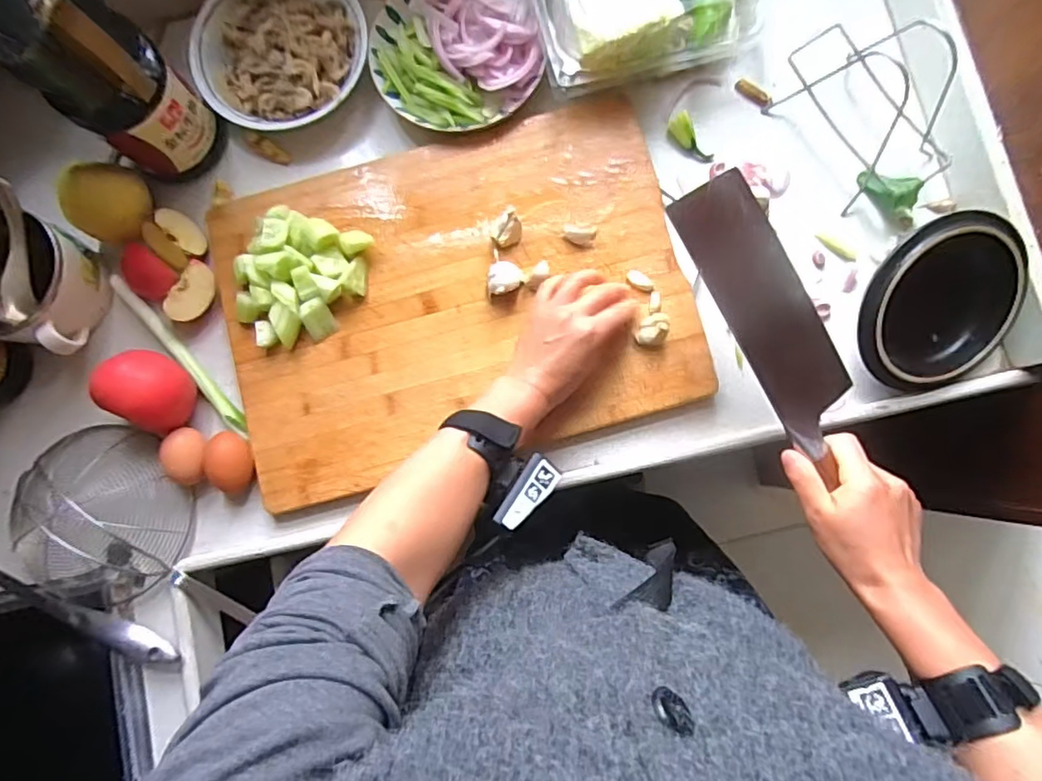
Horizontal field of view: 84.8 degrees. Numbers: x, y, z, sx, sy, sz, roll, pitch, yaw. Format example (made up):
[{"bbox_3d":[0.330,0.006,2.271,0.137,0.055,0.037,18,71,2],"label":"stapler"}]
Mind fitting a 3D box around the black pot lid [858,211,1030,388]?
[{"bbox_3d":[0.369,-0.078,0.515,0.154,0.061,0.153,24,106,-18],"label":"black pot lid"}]

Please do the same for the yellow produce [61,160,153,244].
[{"bbox_3d":[-0.404,-0.186,0.554,0.059,0.062,0.074,32,86,6],"label":"yellow produce"}]

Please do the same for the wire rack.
[{"bbox_3d":[0.333,-0.272,0.537,0.141,0.054,0.173,-28,83,-1],"label":"wire rack"}]

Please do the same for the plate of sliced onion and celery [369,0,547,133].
[{"bbox_3d":[-0.068,-0.348,0.567,0.163,0.044,0.159,0,83,3],"label":"plate of sliced onion and celery"}]

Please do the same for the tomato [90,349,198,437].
[{"bbox_3d":[-0.348,-0.001,0.536,0.064,0.067,0.064,30,86,6],"label":"tomato"}]

